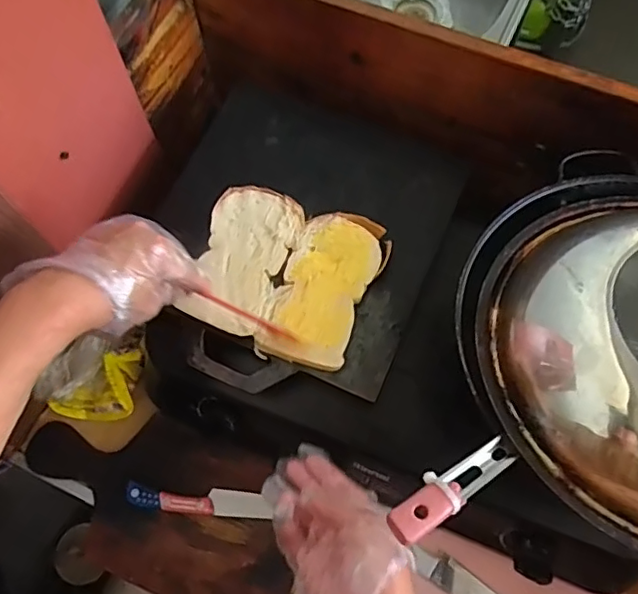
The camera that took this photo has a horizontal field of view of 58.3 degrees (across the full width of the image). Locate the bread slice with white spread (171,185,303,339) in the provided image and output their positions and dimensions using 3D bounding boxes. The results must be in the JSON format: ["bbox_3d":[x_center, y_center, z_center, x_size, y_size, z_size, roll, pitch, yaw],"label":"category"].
[{"bbox_3d":[-0.078,-0.042,0.583,0.089,0.017,0.153,20,72,10],"label":"bread slice with white spread"}]

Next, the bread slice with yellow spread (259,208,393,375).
[{"bbox_3d":[0.006,-0.012,0.567,0.088,0.015,0.160,22,72,10],"label":"bread slice with yellow spread"}]

